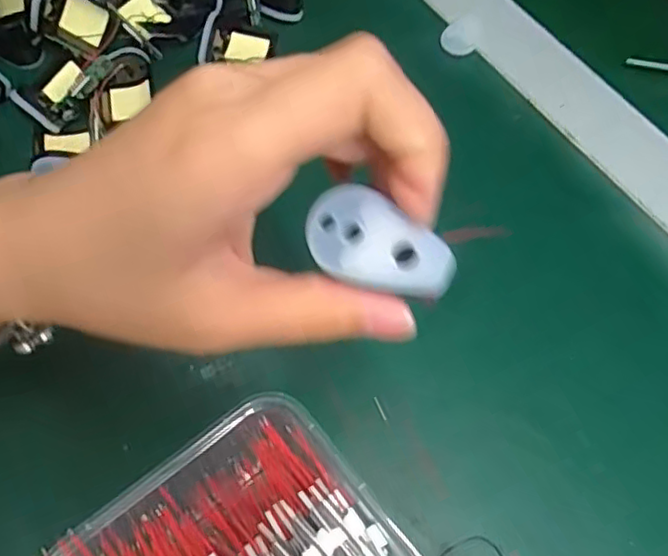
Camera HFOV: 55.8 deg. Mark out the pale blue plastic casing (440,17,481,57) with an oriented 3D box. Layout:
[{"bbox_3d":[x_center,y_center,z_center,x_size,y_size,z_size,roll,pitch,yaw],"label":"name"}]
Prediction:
[{"bbox_3d":[0.081,-0.153,0.403,0.026,0.004,0.022,-30,89,2],"label":"pale blue plastic casing"}]

